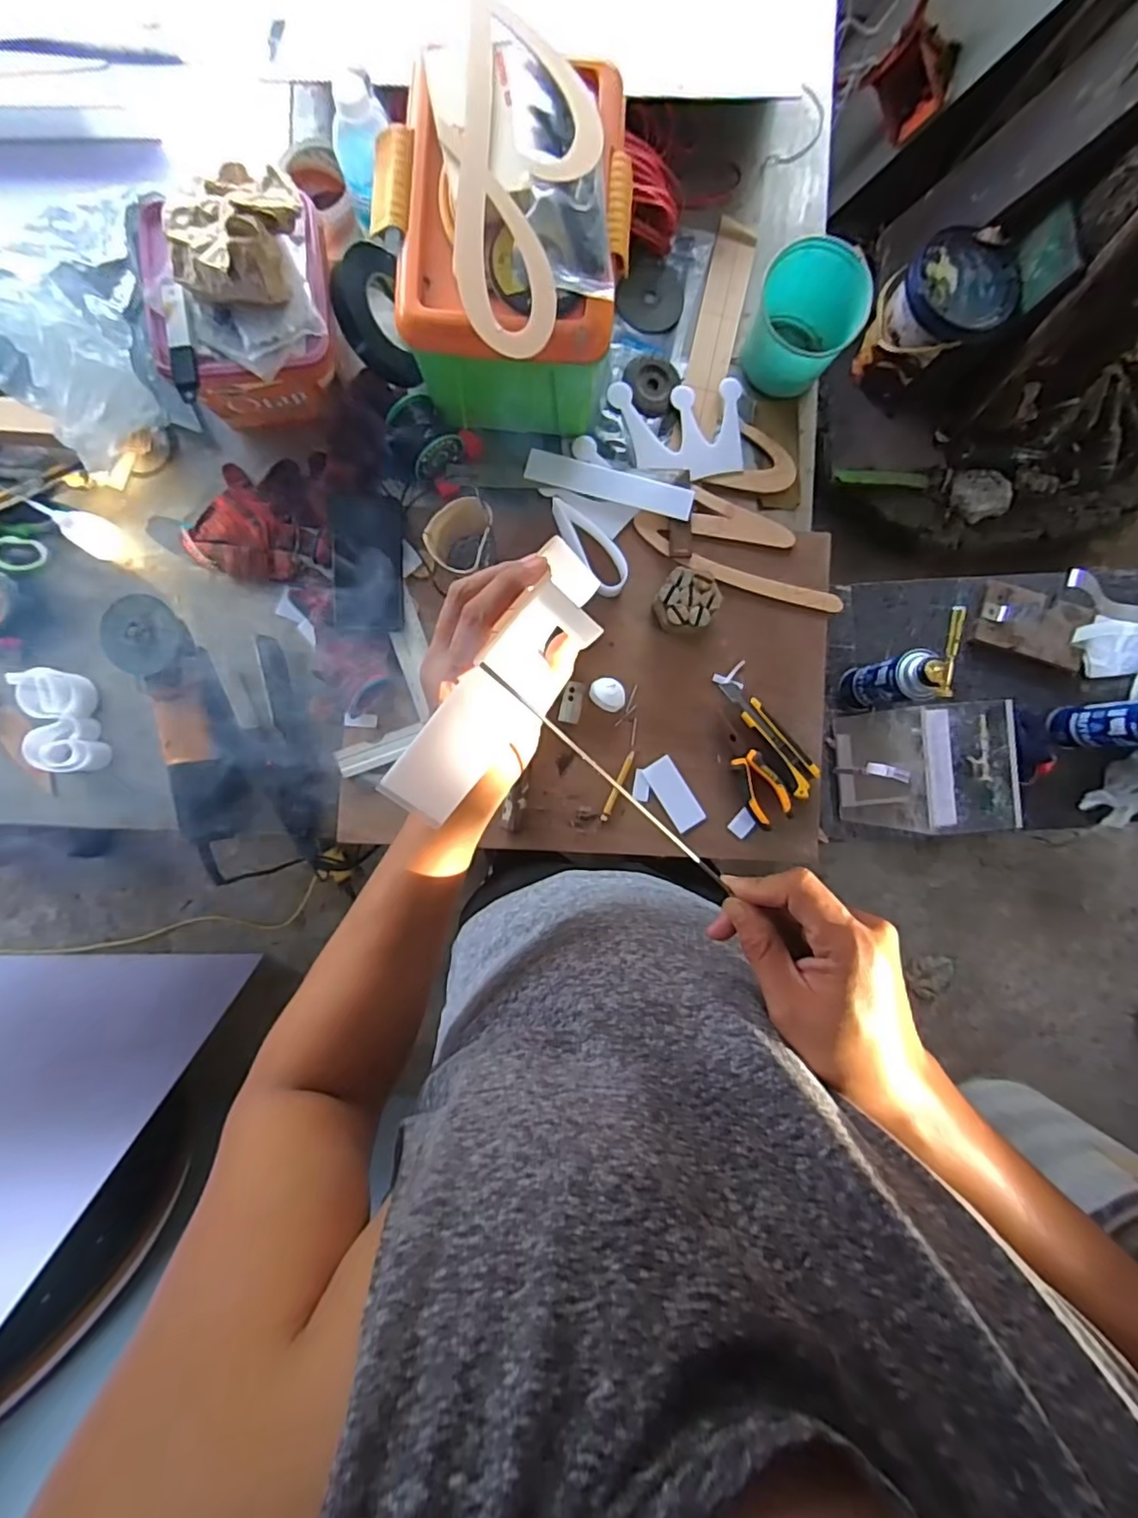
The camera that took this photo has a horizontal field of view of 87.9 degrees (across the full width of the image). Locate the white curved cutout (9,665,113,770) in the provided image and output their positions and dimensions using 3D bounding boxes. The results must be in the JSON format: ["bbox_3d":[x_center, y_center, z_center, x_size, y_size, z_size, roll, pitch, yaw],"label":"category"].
[{"bbox_3d":[-0.614,-0.046,0.710,0.079,0.035,0.129,-11,89,-1],"label":"white curved cutout"}]

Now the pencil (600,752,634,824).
[{"bbox_3d":[0.060,0.034,0.735,0.011,0.008,0.092,23,88,0],"label":"pencil"}]

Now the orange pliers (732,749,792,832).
[{"bbox_3d":[0.241,0.037,0.731,0.047,0.014,0.096,-21,89,-1],"label":"orange pliers"}]

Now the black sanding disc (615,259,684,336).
[{"bbox_3d":[0.105,-0.594,0.757,0.082,0.005,0.090,0,93,-5],"label":"black sanding disc"}]

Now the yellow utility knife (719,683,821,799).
[{"bbox_3d":[0.254,-0.031,0.732,0.042,0.014,0.166,-34,89,-1],"label":"yellow utility knife"}]

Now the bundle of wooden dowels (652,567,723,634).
[{"bbox_3d":[0.141,-0.186,0.715,0.069,0.045,0.072,0,88,0],"label":"bundle of wooden dowels"}]

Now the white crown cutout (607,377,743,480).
[{"bbox_3d":[0.139,-0.418,0.746,0.163,0.005,0.121,-6,89,-1],"label":"white crown cutout"}]

